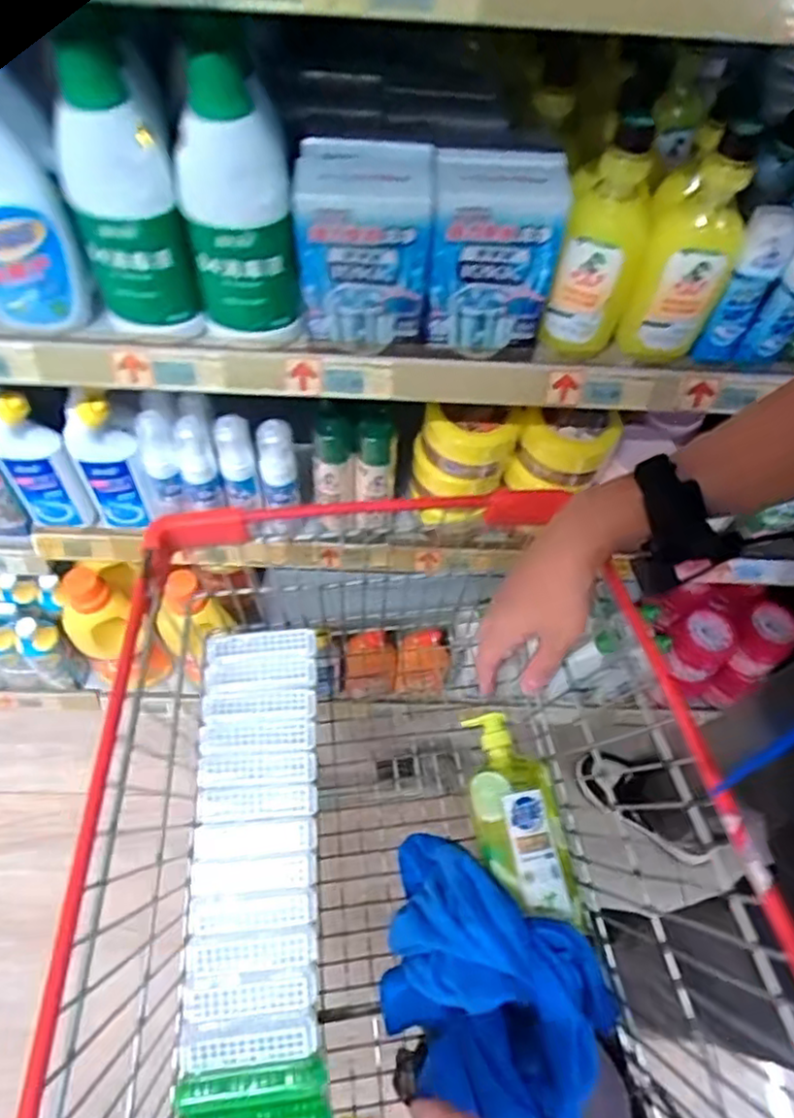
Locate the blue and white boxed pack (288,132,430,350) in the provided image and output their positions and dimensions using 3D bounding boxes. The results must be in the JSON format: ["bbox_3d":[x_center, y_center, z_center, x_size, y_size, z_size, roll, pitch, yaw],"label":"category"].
[{"bbox_3d":[-0.031,-0.268,0.597,0.111,0.159,0.072,-4,58,-7],"label":"blue and white boxed pack"}]

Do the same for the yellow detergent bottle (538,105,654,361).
[{"bbox_3d":[0.182,-0.274,0.606,0.074,0.196,0.072,16,58,6],"label":"yellow detergent bottle"}]

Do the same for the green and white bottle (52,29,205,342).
[{"bbox_3d":[-0.223,-0.286,0.555,0.081,0.233,0.058,-14,60,-13],"label":"green and white bottle"}]

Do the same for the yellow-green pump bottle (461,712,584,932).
[{"bbox_3d":[0.134,0.284,0.753,0.095,0.070,0.219,-8,59,-9],"label":"yellow-green pump bottle"}]

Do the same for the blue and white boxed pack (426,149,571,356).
[{"bbox_3d":[0.085,-0.268,0.611,0.114,0.156,0.064,4,58,-2],"label":"blue and white boxed pack"}]

